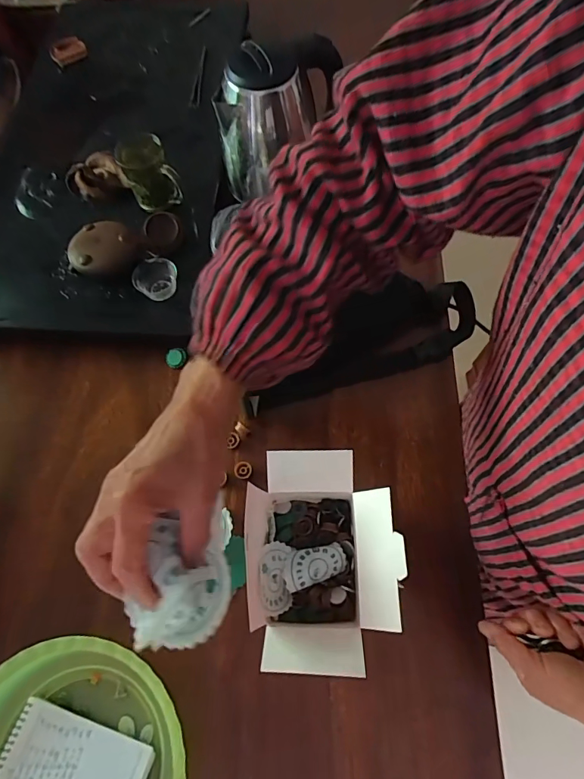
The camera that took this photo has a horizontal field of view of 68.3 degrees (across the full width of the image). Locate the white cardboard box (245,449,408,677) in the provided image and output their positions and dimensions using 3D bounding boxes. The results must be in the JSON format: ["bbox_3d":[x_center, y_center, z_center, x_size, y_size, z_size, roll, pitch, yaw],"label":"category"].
[{"bbox_3d":[0.034,0.174,0.460,0.145,0.114,0.197,2,67,3],"label":"white cardboard box"}]

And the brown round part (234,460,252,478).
[{"bbox_3d":[-0.062,0.102,0.543,0.022,0.006,0.022,-1,67,2],"label":"brown round part"}]

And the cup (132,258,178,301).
[{"bbox_3d":[-0.187,-0.154,0.599,0.053,0.038,0.054,-1,67,2],"label":"cup"}]

